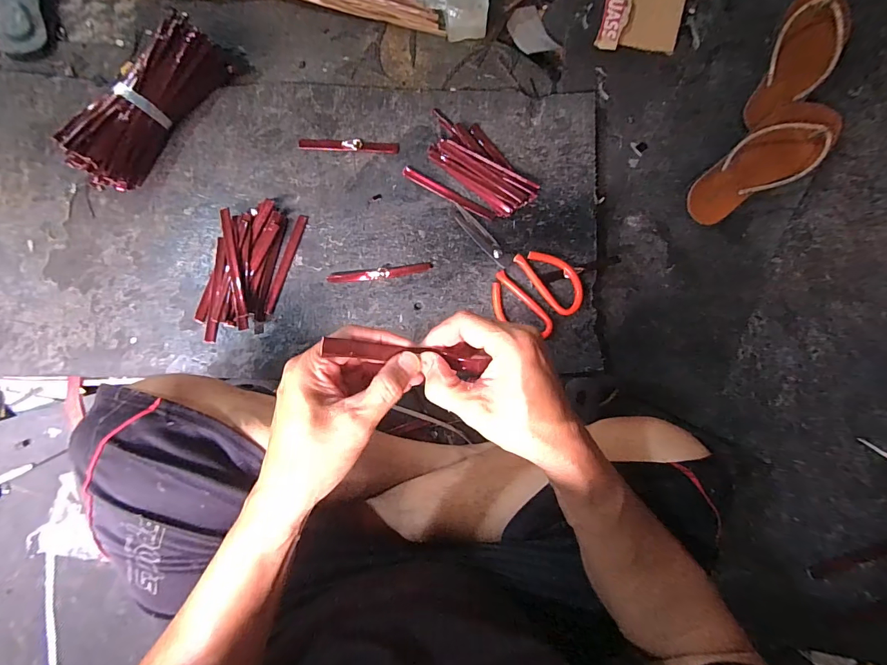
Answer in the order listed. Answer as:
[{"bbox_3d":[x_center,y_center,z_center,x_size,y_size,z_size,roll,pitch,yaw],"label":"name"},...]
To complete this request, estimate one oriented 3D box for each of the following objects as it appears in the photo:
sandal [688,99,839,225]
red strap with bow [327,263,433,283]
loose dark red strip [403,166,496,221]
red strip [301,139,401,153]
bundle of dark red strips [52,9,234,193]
[{"bbox_3d":[0.449,-0.238,0.572,0.199,0.032,0.093,-38,86,18],"label":"sandal"},{"bbox_3d":[-0.090,-0.084,0.567,0.147,0.004,0.015,-7,85,-3],"label":"red strap with bow"},{"bbox_3d":[0.007,-0.200,0.578,0.147,0.009,0.015,30,84,1],"label":"loose dark red strip"},{"bbox_3d":[-0.137,-0.272,0.580,0.141,0.006,0.018,1,84,-2],"label":"red strip"},{"bbox_3d":[-0.407,-0.317,0.552,0.079,0.067,0.263,38,85,0],"label":"bundle of dark red strips"}]

